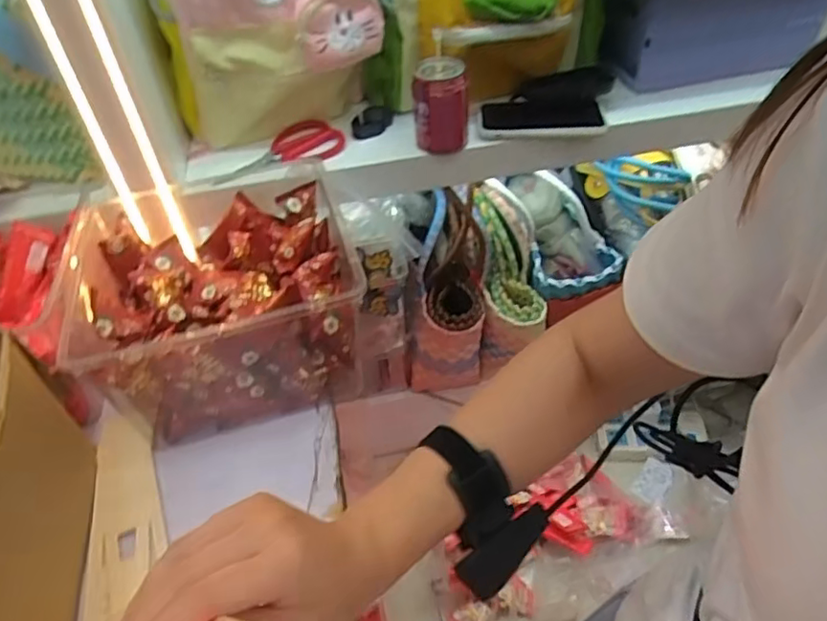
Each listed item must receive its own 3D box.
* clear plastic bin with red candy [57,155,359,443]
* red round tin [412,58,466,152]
[{"bbox_3d":[-0.208,-0.023,0.627,0.279,0.139,0.285,-14,44,-9],"label":"clear plastic bin with red candy"},{"bbox_3d":[0.030,-0.235,0.698,0.059,0.091,0.051,-5,43,0],"label":"red round tin"}]

